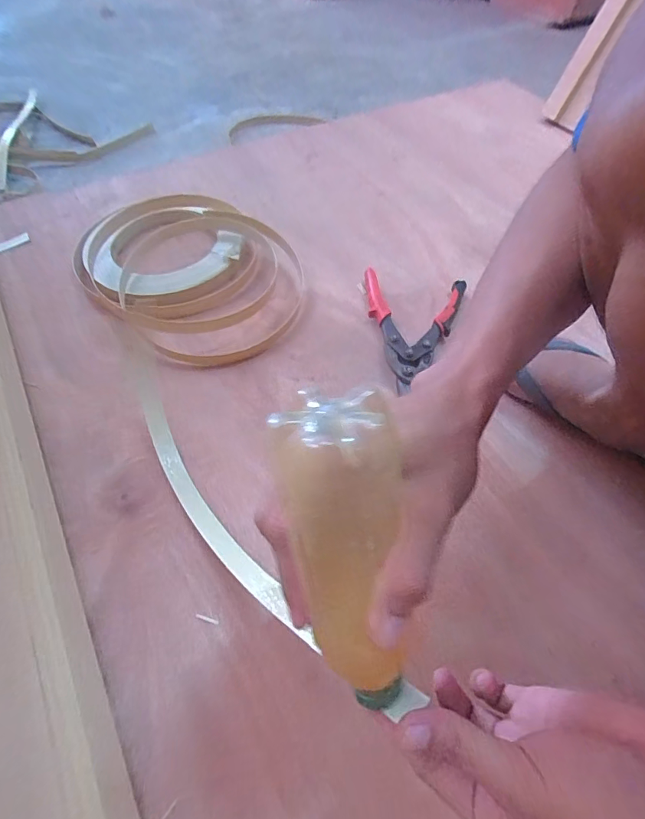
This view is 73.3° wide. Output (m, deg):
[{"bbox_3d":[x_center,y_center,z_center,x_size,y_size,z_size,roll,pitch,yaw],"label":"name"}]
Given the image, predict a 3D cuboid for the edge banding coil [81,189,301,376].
[{"bbox_3d":[-0.172,-0.199,0.596,0.326,0.057,0.259,36,61,21],"label":"edge banding coil"}]

